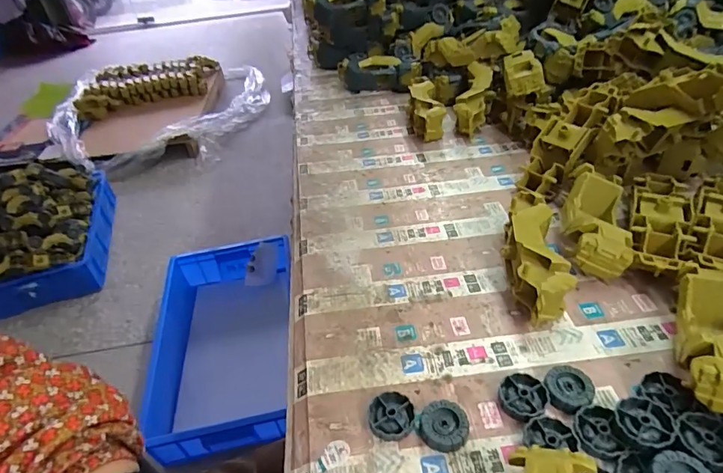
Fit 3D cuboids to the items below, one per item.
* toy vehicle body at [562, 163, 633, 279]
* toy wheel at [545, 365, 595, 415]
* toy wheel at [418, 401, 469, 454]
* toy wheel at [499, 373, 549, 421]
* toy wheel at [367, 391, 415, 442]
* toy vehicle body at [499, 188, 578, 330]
[{"bbox_3d":[0.266,-0.015,0.506,0.062,0.058,0.171,9,42,16],"label":"toy vehicle body"},{"bbox_3d":[0.175,0.129,0.372,0.036,0.016,0.041,28,50,33],"label":"toy wheel"},{"bbox_3d":[0.067,0.154,0.358,0.038,0.013,0.036,-3,40,3],"label":"toy wheel"},{"bbox_3d":[0.136,0.135,0.372,0.037,0.012,0.042,26,49,32],"label":"toy wheel"},{"bbox_3d":[0.025,0.149,0.367,0.037,0.011,0.037,-3,40,3],"label":"toy wheel"},{"bbox_3d":[0.182,0.019,0.474,0.051,0.057,0.174,2,40,8],"label":"toy vehicle body"}]

